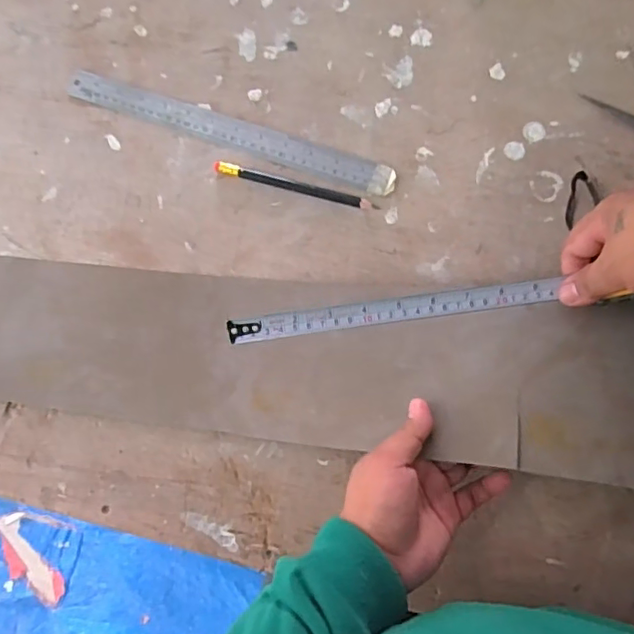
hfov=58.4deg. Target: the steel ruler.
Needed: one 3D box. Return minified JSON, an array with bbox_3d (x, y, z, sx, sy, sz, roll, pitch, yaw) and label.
[{"bbox_3d":[-0.086,-0.177,0.534,0.330,0.004,0.029,21,88,10],"label":"steel ruler"}]

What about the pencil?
[{"bbox_3d":[-0.021,-0.119,0.513,0.152,0.010,0.011,16,87,9],"label":"pencil"}]

